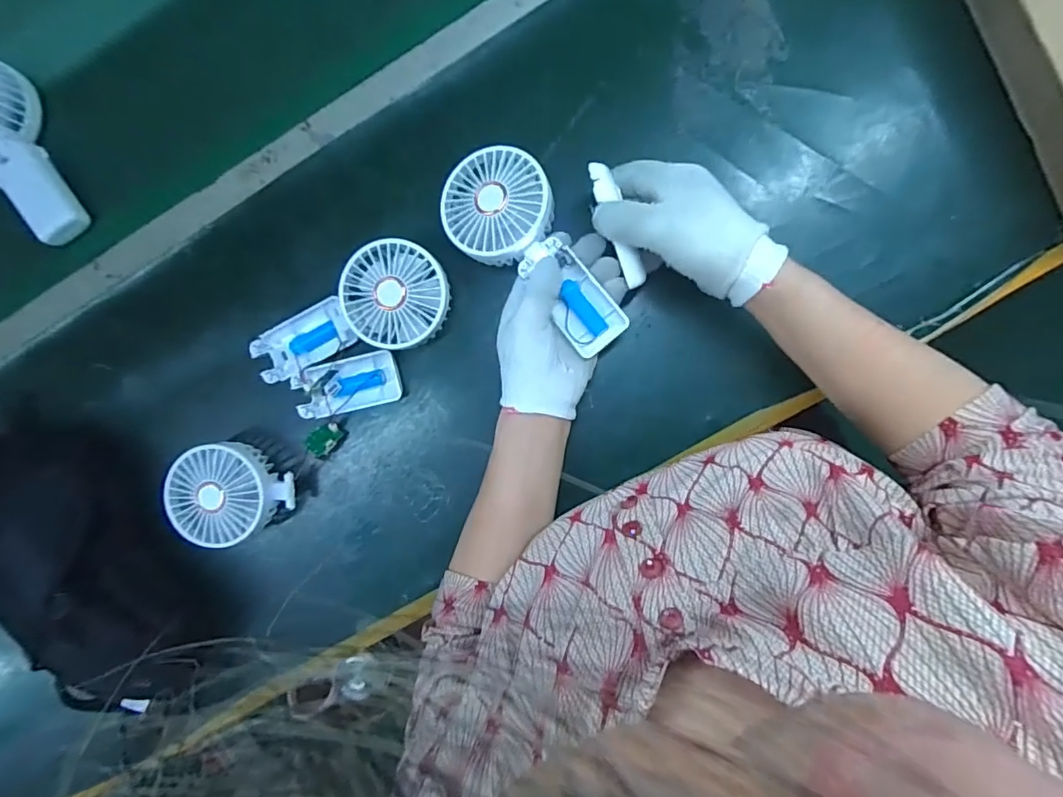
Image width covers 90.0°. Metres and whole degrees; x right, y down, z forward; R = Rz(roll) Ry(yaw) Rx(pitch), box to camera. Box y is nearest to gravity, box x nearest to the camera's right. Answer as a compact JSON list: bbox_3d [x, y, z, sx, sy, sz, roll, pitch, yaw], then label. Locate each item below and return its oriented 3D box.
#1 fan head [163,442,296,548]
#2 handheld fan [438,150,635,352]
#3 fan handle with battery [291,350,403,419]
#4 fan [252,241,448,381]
[{"bbox_3d":[-0.261,0.079,0.469,0.082,0.058,0.084,0,90,6],"label":"fan head"},{"bbox_3d":[0.003,-0.116,0.424,0.079,0.036,0.184,-41,87,6],"label":"handheld fan"},{"bbox_3d":[-0.163,-0.012,0.469,0.091,0.025,0.045,-13,88,5],"label":"fan handle with battery"},{"bbox_3d":[-0.160,-0.072,0.454,0.184,0.043,0.087,-16,94,4],"label":"fan"}]

